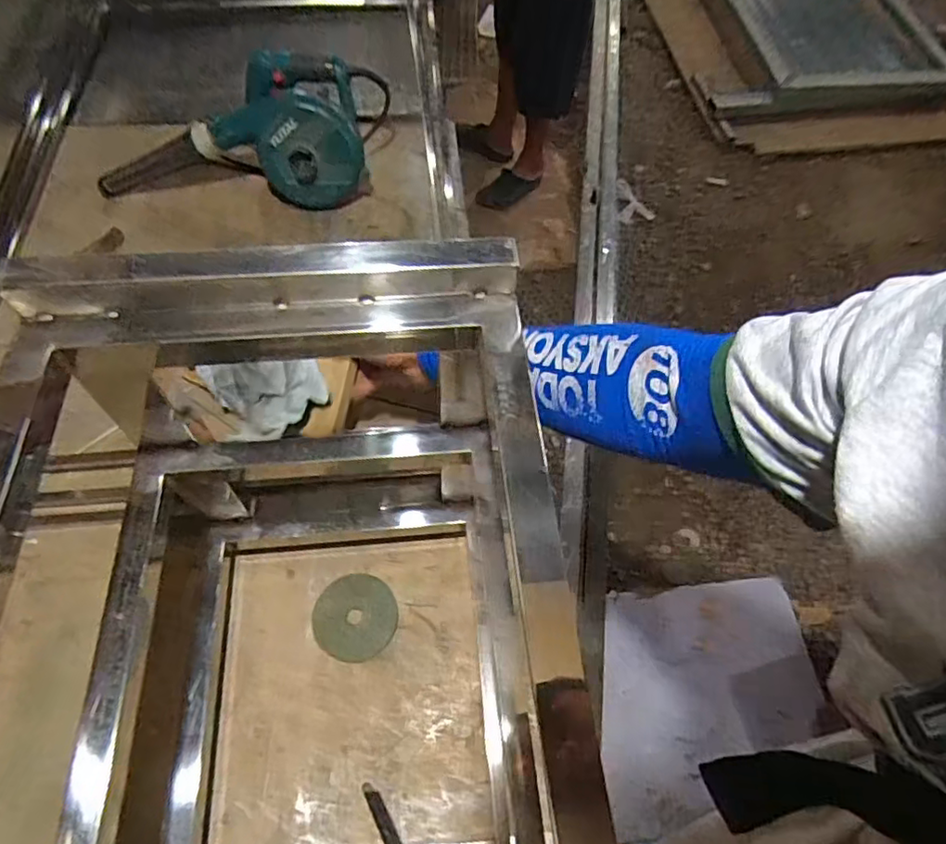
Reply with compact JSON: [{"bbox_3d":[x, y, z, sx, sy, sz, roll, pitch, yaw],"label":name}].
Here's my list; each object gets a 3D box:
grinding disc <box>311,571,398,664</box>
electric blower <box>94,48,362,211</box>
[{"bbox_3d":[-0.124,0.205,0.643,0.085,0.004,0.085,1,64,-3],"label":"grinding disc"},{"bbox_3d":[-0.337,-0.408,0.863,0.362,0.152,0.132,1,59,-1],"label":"electric blower"}]

